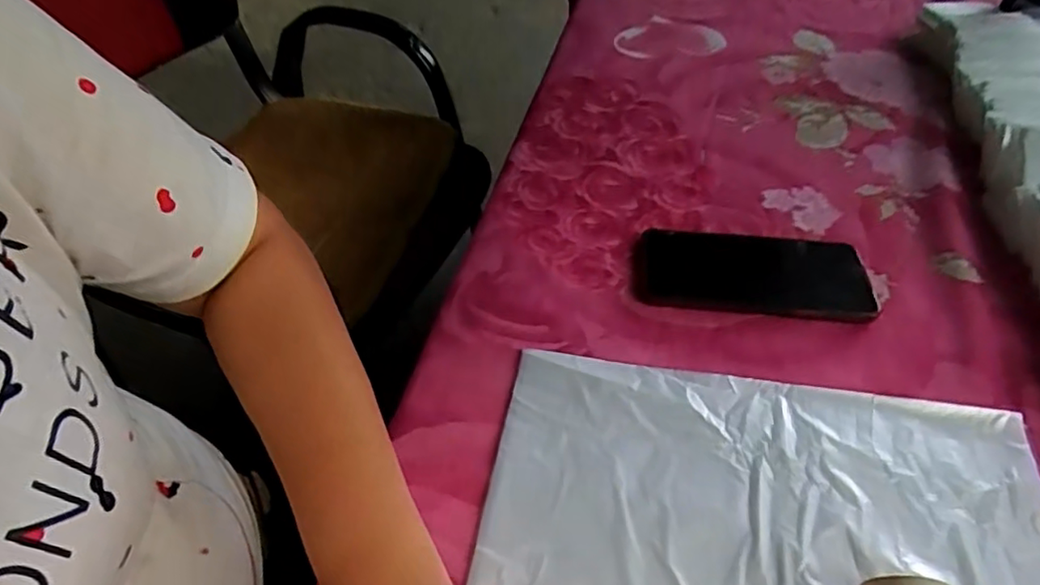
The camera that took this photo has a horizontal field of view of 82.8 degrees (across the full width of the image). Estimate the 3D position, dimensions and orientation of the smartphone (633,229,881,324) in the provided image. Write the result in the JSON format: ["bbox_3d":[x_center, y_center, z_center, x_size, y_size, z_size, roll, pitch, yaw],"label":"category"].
[{"bbox_3d":[0.170,-0.017,0.439,0.161,0.011,0.078,3,56,9],"label":"smartphone"}]

